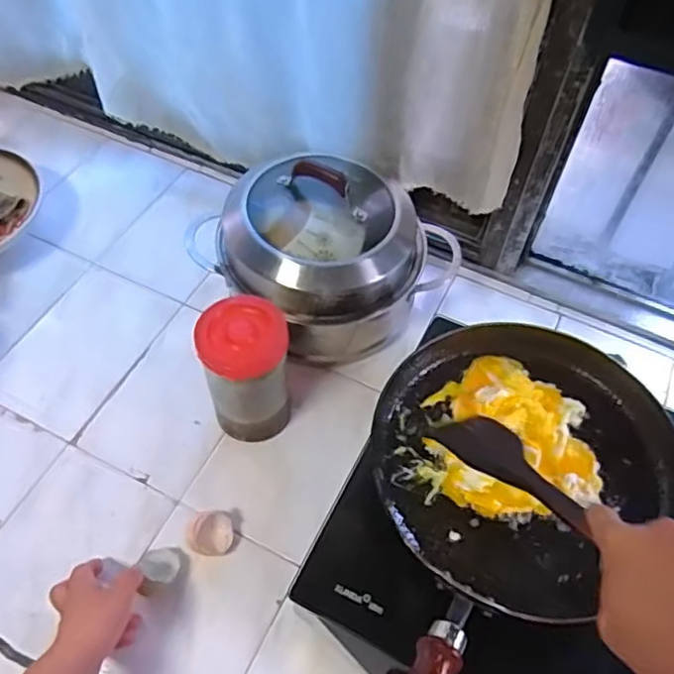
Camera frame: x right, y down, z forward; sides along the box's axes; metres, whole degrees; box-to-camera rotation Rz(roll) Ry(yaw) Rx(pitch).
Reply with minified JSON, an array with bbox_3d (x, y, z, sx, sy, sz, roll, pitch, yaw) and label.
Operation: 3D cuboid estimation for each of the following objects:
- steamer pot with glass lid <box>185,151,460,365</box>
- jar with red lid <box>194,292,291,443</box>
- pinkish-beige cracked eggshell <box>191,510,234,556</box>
[{"bbox_3d":[-0.011,-0.110,0.743,0.226,0.189,0.209,36,61,20],"label":"steamer pot with glass lid"},{"bbox_3d":[-0.093,0.037,0.665,0.083,0.158,0.085,1,55,-2],"label":"jar with red lid"},{"bbox_3d":[-0.123,0.199,0.634,0.042,0.032,0.038,-22,59,-17],"label":"pinkish-beige cracked eggshell"}]

